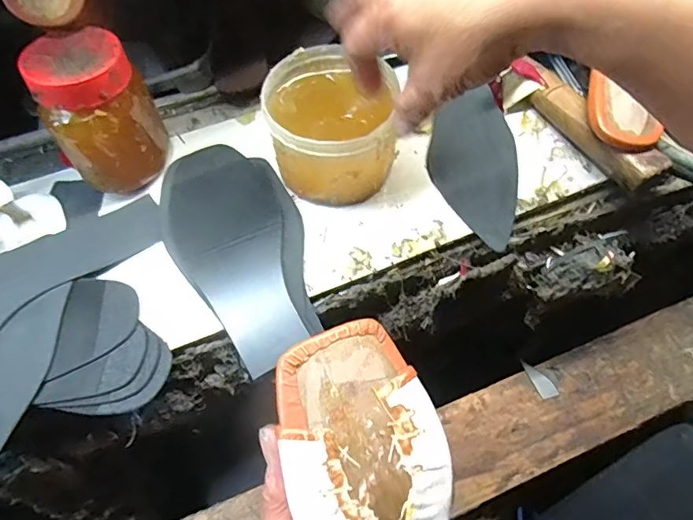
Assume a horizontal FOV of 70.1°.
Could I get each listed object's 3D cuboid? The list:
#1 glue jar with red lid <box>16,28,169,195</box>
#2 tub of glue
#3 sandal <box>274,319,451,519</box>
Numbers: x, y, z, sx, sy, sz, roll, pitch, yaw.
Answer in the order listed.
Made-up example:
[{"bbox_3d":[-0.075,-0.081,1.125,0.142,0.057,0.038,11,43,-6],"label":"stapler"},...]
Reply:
[{"bbox_3d":[-0.188,-0.113,0.386,0.073,0.107,0.072,0,63,1],"label":"glue jar with red lid"},{"bbox_3d":[-0.012,-0.108,0.399,0.098,0.069,0.112,-18,64,-8],"label":"tub of glue"},{"bbox_3d":[0.025,0.150,0.252,0.079,0.039,0.231,-15,83,-7],"label":"sandal"}]

